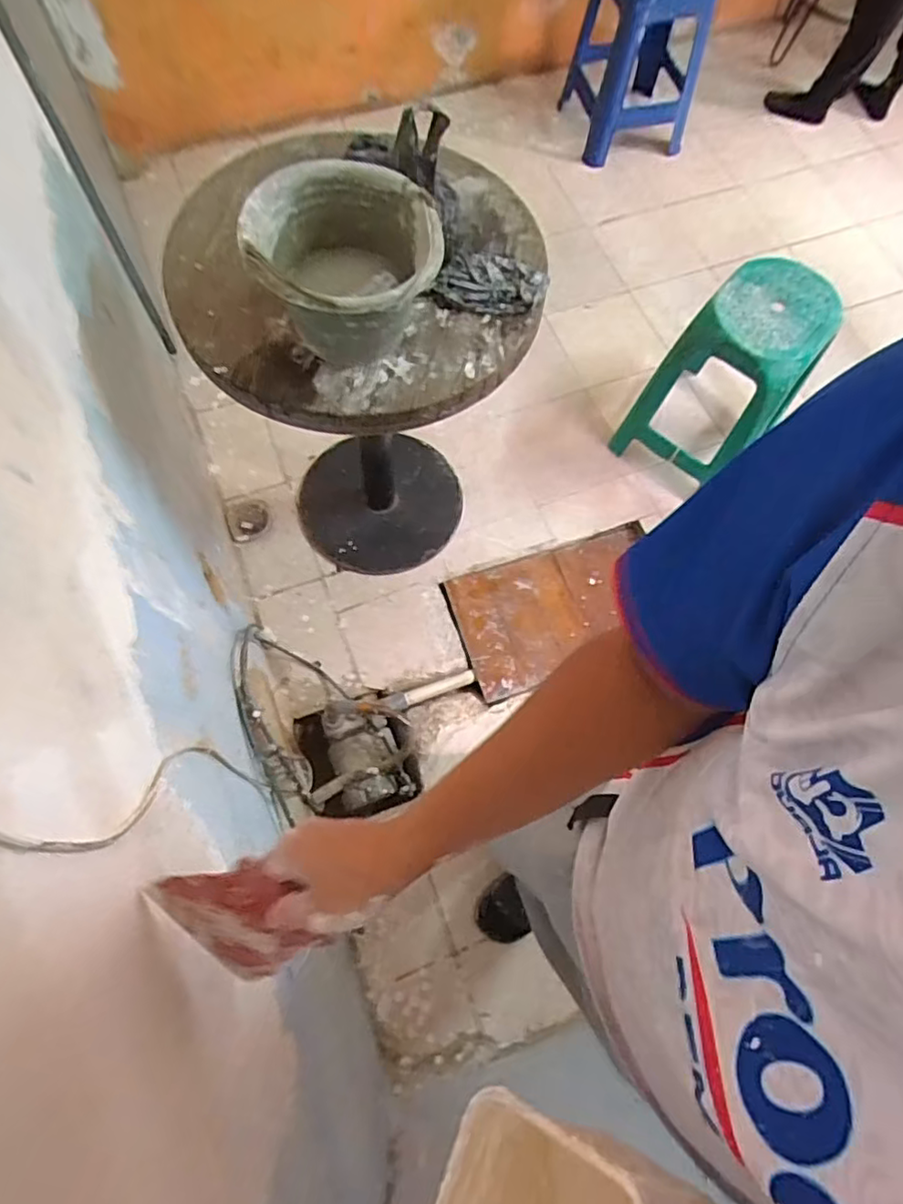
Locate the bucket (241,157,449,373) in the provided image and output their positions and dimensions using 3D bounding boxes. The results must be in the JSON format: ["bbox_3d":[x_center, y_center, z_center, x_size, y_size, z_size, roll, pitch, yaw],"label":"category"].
[{"bbox_3d":[-0.140,-0.451,0.858,0.251,0.157,0.259,4,70,0],"label":"bucket"}]

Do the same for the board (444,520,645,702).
[{"bbox_3d":[0.278,0.019,1.561,0.522,0.038,0.324,-17,71,-8],"label":"board"}]

